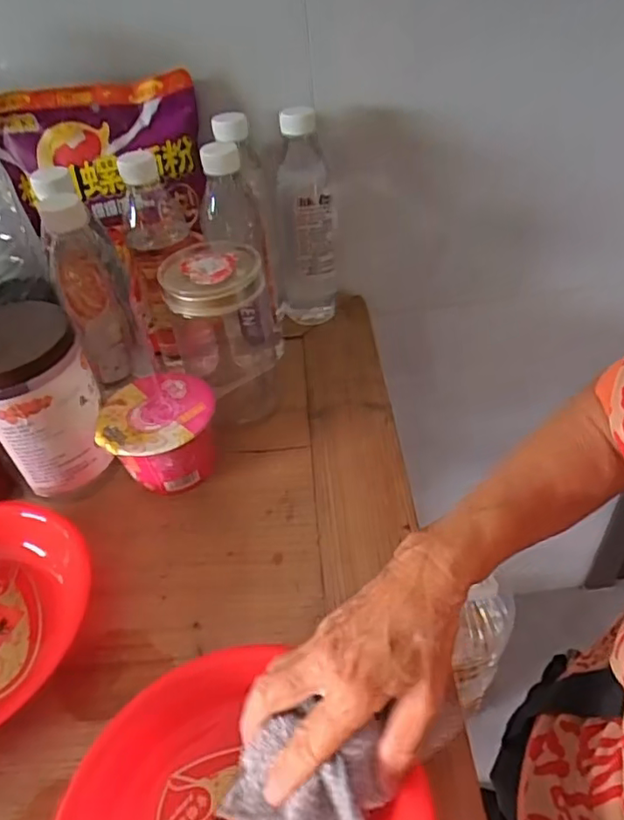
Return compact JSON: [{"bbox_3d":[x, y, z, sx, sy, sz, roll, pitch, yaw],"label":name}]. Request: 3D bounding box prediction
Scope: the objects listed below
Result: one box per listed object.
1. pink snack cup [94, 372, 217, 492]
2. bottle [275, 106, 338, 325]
[{"bbox_3d":[-0.132,0.023,0.519,0.094,0.070,0.096,-9,44,-4],"label":"pink snack cup"},{"bbox_3d":[-0.008,-0.208,0.642,0.063,0.234,0.061,5,45,11],"label":"bottle"}]

